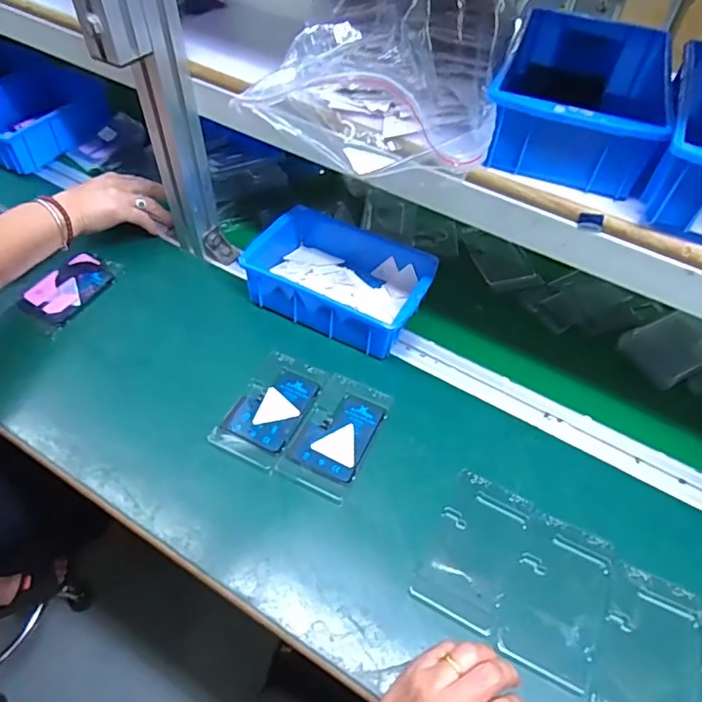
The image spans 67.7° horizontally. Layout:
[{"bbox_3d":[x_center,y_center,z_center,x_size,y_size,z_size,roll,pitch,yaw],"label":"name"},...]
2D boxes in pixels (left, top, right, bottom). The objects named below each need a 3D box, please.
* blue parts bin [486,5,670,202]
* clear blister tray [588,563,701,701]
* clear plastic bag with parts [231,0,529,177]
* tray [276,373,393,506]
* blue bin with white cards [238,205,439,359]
[{"bbox_3d":[0.197,-0.219,0.458,0.131,0.066,0.195,19,53,11],"label":"blue parts bin"},{"bbox_3d":[0.241,0.245,0.425,0.076,0.013,0.126,20,53,12],"label":"clear blister tray"},{"bbox_3d":[0.036,-0.247,0.451,0.192,0.114,0.200,15,52,8],"label":"clear plastic bag with parts"},{"bbox_3d":[-0.013,0.081,0.532,0.074,0.009,0.132,23,54,14],"label":"tray"},{"bbox_3d":[-0.008,-0.091,0.633,0.202,0.062,0.149,24,54,14],"label":"blue bin with white cards"}]

